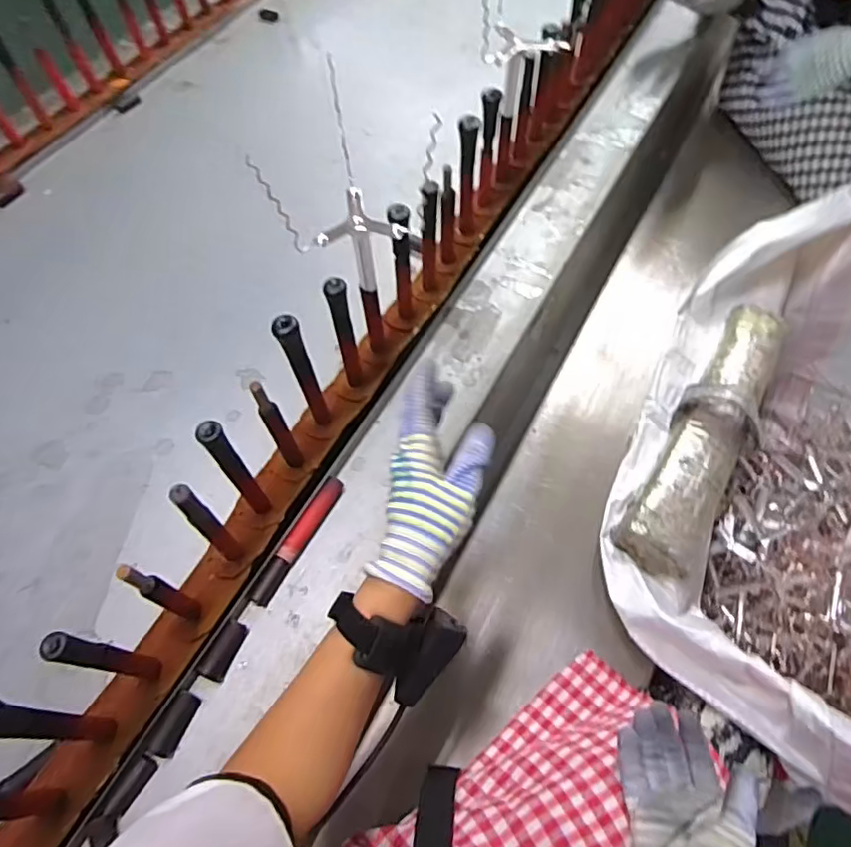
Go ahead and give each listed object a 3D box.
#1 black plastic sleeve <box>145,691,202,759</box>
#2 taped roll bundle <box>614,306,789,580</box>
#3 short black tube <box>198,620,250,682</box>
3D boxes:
[{"bbox_3d":[-0.202,0.242,0.470,0.019,0.014,0.049,19,63,11],"label":"black plastic sleeve"},{"bbox_3d":[0.372,0.008,0.760,0.100,0.083,0.421,28,65,15],"label":"taped roll bundle"},{"bbox_3d":[-0.170,0.192,0.494,0.019,0.013,0.047,21,63,12],"label":"short black tube"}]

